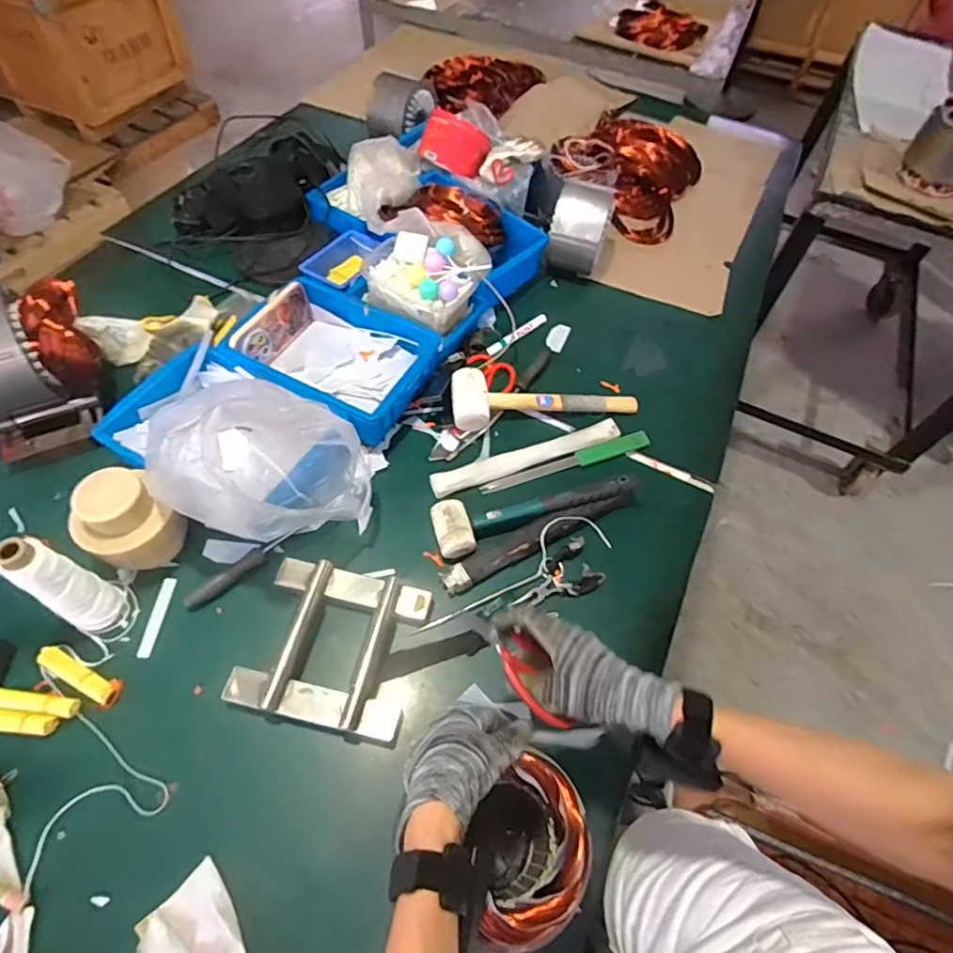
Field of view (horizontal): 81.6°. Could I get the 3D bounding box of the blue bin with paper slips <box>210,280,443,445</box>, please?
[{"bbox_3d":[-0.219,-0.181,0.852,0.264,0.084,0.210,26,60,12],"label":"blue bin with paper slips"}]

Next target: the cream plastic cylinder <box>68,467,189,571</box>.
[{"bbox_3d":[-0.417,0.060,0.666,0.083,0.122,0.100,40,64,19],"label":"cream plastic cylinder"}]

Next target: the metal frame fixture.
[{"bbox_3d":[-0.168,0.197,0.652,0.196,0.036,0.181,13,58,4],"label":"metal frame fixture"}]

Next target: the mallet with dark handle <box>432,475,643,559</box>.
[{"bbox_3d":[0.079,0.045,0.756,0.275,0.047,0.072,-11,60,-10],"label":"mallet with dark handle"}]

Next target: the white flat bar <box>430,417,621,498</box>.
[{"bbox_3d":[0.078,-0.030,0.823,0.297,0.014,0.034,-18,61,-14],"label":"white flat bar"}]

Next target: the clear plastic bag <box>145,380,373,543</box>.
[{"bbox_3d":[-0.247,-0.024,0.662,0.213,0.240,0.195,14,58,5],"label":"clear plastic bag"}]

